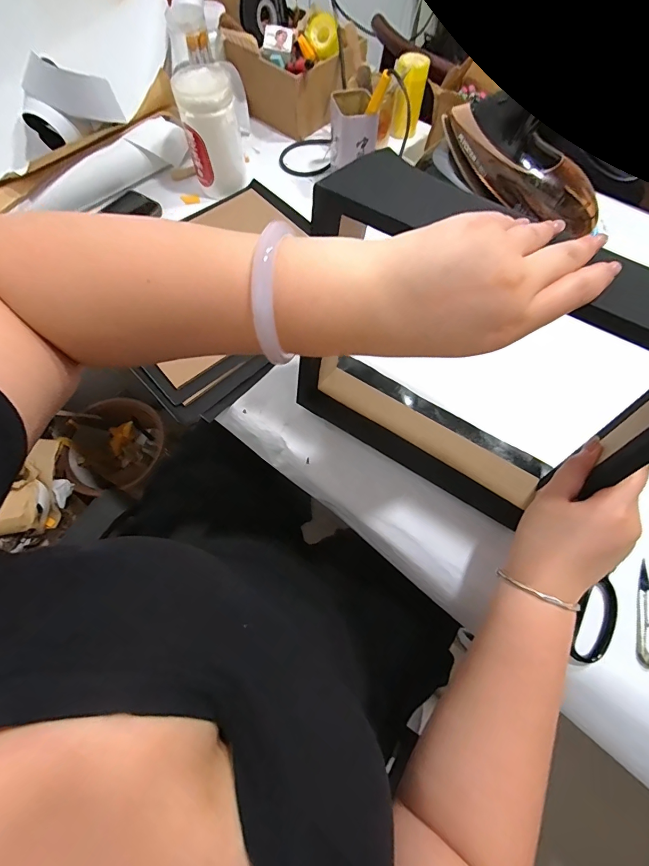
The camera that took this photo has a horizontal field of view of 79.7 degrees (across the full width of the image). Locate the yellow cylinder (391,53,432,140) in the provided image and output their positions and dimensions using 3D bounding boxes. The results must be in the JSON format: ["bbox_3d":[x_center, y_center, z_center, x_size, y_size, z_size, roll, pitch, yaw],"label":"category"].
[{"bbox_3d":[0.145,-0.582,0.676,0.050,0.098,0.055,14,67,6],"label":"yellow cylinder"}]

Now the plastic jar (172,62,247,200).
[{"bbox_3d":[-0.170,-0.458,0.594,0.077,0.138,0.087,-13,67,-6],"label":"plastic jar"}]

